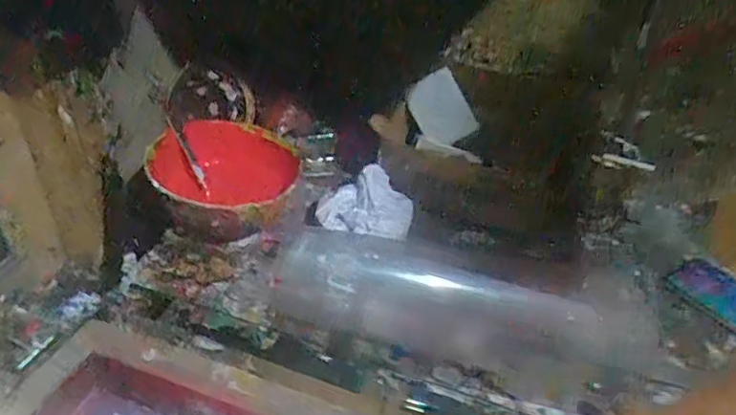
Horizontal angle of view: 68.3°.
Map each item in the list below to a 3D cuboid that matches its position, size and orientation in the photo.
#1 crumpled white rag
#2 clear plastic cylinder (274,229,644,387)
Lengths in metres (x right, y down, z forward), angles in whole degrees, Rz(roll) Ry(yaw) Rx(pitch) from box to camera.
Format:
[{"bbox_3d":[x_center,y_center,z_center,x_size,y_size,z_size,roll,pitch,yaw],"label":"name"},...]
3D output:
[{"bbox_3d":[-0.003,-0.001,0.640,0.109,0.064,0.085,10,37,5],"label":"crumpled white rag"},{"bbox_3d":[0.065,0.094,0.521,0.338,0.096,0.078,16,38,12],"label":"clear plastic cylinder"}]

